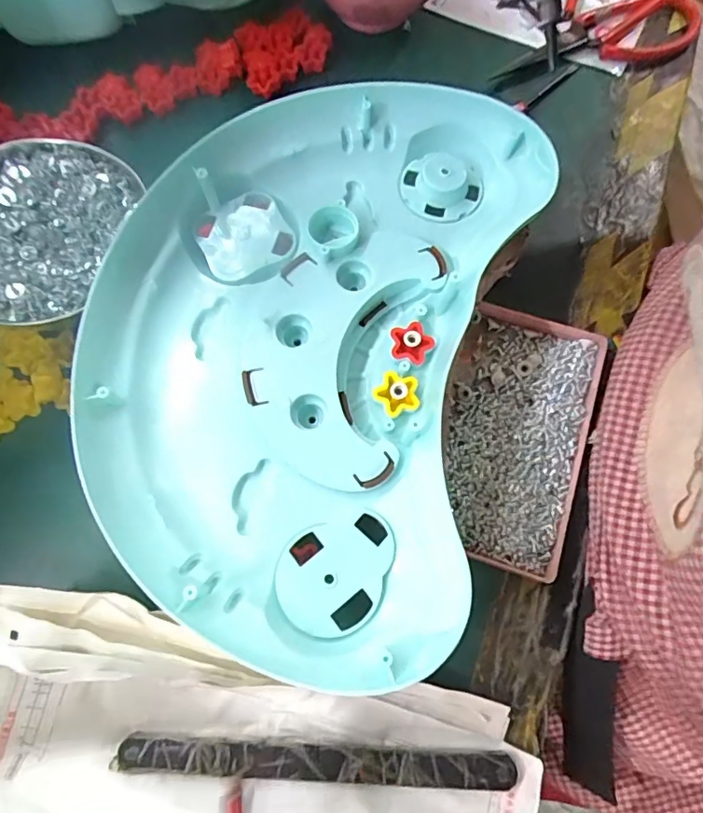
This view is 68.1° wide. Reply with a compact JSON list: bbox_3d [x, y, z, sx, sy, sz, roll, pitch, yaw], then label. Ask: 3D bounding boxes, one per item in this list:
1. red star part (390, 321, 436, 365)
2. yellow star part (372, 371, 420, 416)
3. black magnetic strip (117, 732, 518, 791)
[{"bbox_3d":[0.037,-0.039,0.311,0.025,0.007,0.025,-2,71,0],"label":"red star part"},{"bbox_3d":[0.028,-0.009,0.302,0.025,0.007,0.026,-42,76,-12],"label":"yellow star part"},{"bbox_3d":[-0.017,0.184,0.268,0.200,0.006,0.018,3,71,2],"label":"black magnetic strip"}]

